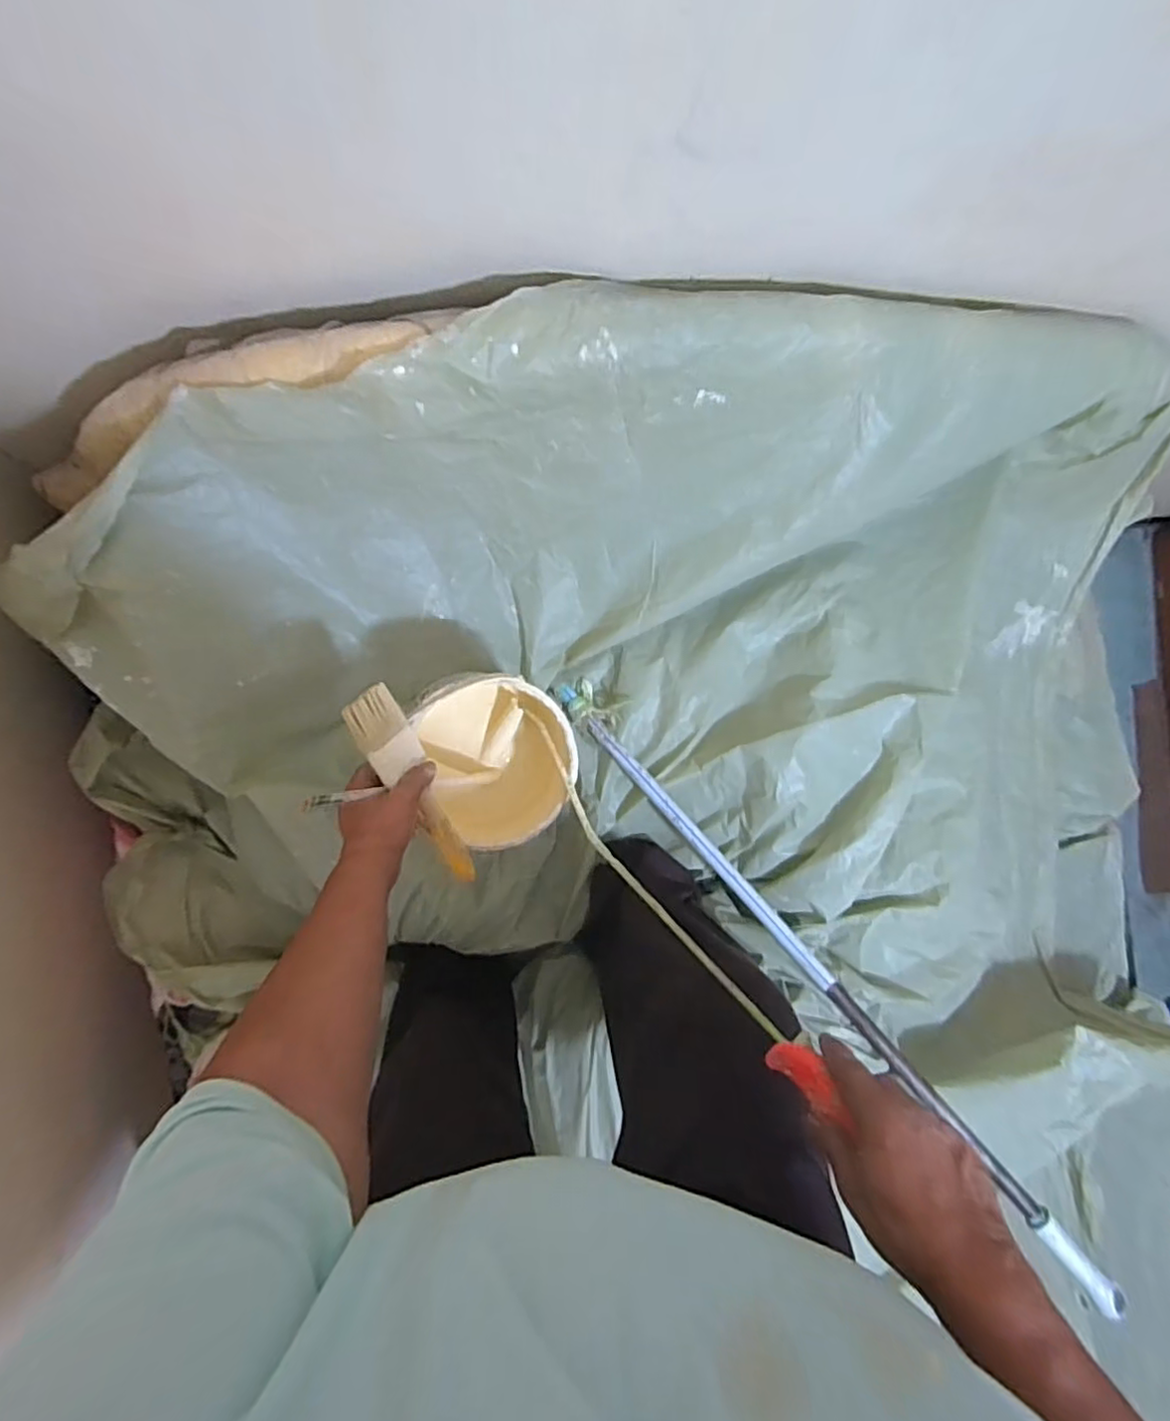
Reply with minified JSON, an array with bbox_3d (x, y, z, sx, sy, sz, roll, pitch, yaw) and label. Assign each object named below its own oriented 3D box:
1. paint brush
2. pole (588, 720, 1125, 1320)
[{"bbox_3d":[-0.153,0.074,0.599,0.015,0.063,0.198,-19,105,21],"label":"paint brush"},{"bbox_3d":[0.275,0.311,0.746,0.024,0.026,0.798,-41,79,-4],"label":"pole"}]

